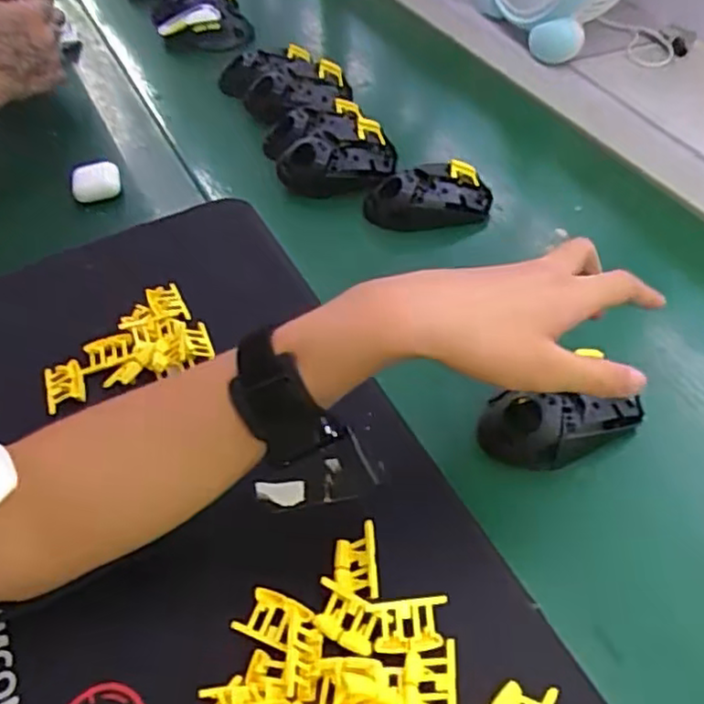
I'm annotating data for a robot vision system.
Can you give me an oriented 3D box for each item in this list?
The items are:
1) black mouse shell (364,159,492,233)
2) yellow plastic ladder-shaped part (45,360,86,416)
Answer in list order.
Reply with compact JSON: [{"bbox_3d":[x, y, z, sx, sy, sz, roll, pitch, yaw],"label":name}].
[{"bbox_3d":[0.072,-0.145,0.641,0.116,0.051,0.063,5,49,3],"label":"black mouse shell"},{"bbox_3d":[-0.208,0.025,0.491,0.025,0.008,0.036,-12,69,-15],"label":"yellow plastic ladder-shaped part"}]

